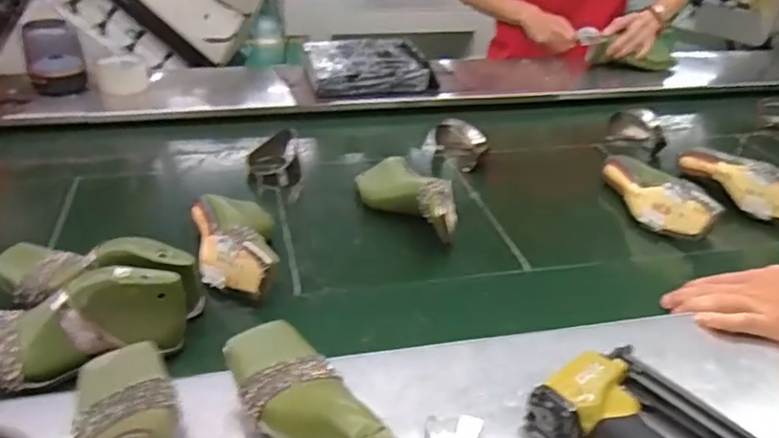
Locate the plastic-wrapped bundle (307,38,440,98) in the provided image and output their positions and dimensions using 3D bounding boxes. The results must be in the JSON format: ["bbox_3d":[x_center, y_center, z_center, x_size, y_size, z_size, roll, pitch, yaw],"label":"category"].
[{"bbox_3d":[-0.043,-0.324,1.293,0.260,0.068,0.170,-7,34,-14],"label":"plastic-wrapped bundle"}]

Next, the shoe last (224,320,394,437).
[{"bbox_3d":[-0.056,0.168,0.486,0.081,0.093,0.215,-15,37,-25],"label":"shoe last"}]

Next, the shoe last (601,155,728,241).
[{"bbox_3d":[0.399,-0.044,0.937,0.067,0.063,0.216,-11,36,-20],"label":"shoe last"}]

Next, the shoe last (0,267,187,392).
[{"bbox_3d":[-0.327,0.112,0.612,0.220,0.087,0.092,-1,33,-6],"label":"shoe last"}]

